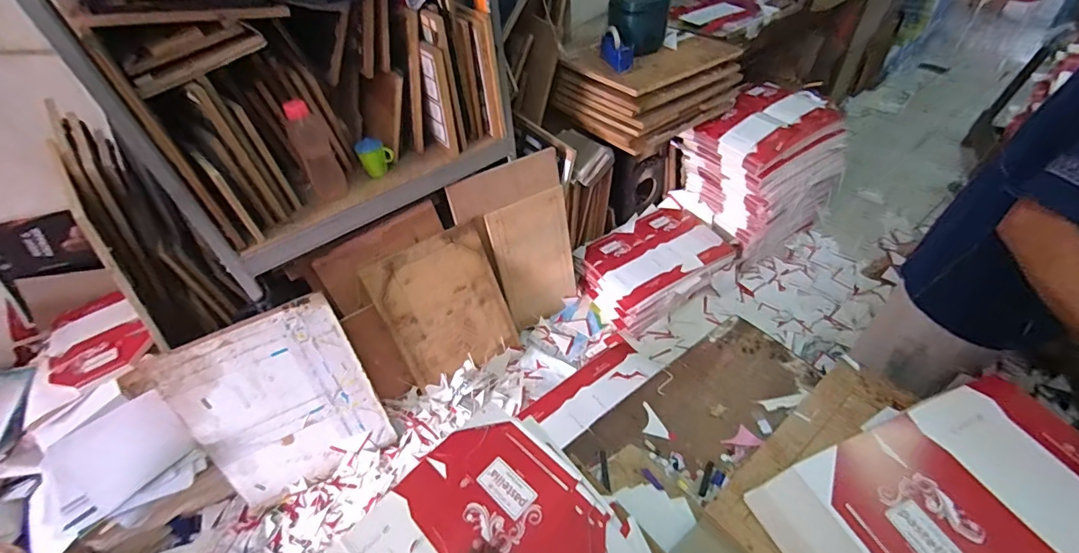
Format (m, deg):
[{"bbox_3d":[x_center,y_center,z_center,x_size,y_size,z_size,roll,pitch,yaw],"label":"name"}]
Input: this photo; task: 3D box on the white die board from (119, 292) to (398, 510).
[{"bbox_3d":[-0.770,0.384,1.381,0.490,0.565,0.026,-23,27,-16],"label":"white die board"}]

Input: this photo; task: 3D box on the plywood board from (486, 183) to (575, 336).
[{"bbox_3d":[-0.007,-0.056,1.782,0.322,0.505,0.020,-27,34,-19],"label":"plywood board"}]

